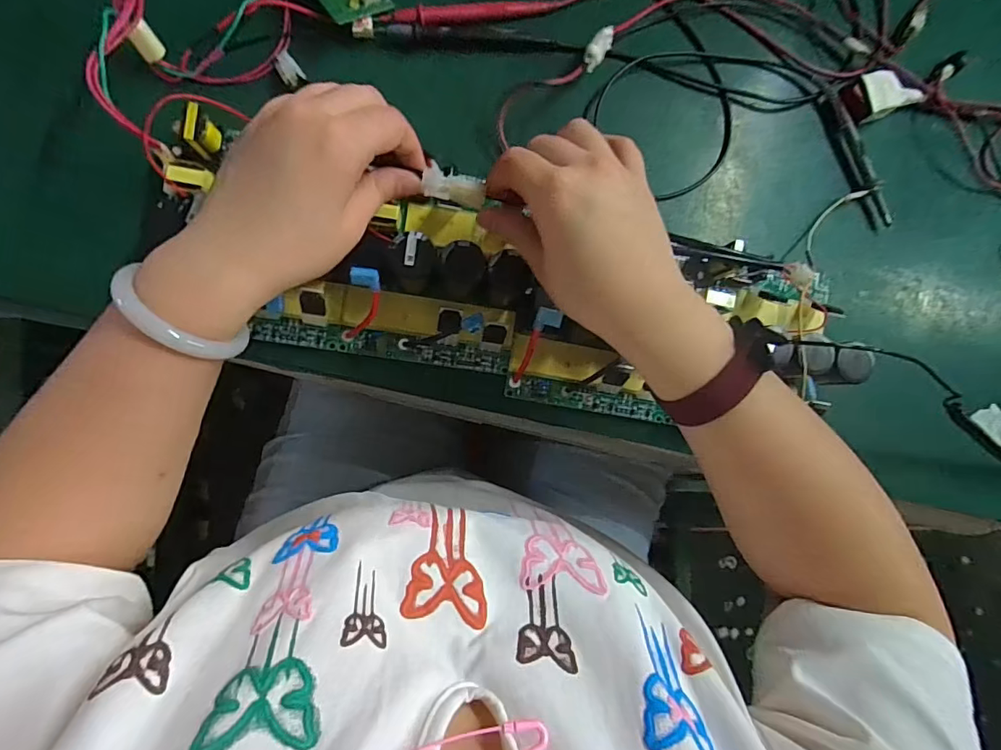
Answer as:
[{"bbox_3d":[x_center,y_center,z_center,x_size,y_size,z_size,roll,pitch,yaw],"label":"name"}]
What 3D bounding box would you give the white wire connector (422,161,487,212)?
[{"bbox_3d":[-0.026,-0.112,0.296,0.035,0.008,0.017,11,85,-15],"label":"white wire connector"}]

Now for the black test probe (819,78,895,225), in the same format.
[{"bbox_3d":[0.287,-0.178,0.399,0.011,0.013,0.123,-23,90,-9],"label":"black test probe"}]

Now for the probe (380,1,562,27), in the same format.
[{"bbox_3d":[-0.020,-0.265,0.364,0.129,0.008,0.016,-14,89,-9],"label":"probe"}]

